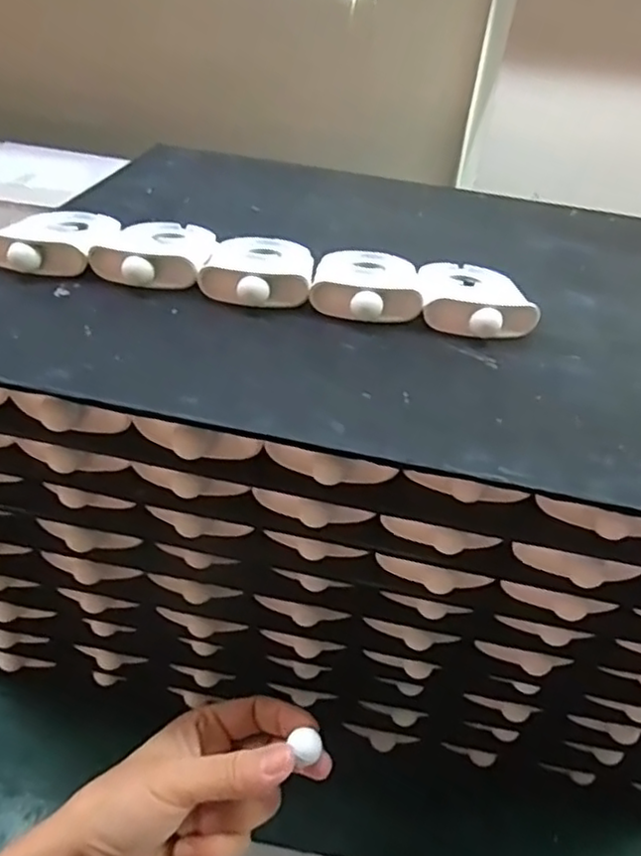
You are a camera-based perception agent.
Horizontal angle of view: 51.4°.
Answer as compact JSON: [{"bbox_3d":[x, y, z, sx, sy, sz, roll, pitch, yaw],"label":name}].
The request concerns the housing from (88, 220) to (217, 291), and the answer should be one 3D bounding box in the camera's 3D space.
[{"bbox_3d":[-0.090,-0.102,0.374,0.058,0.016,0.081,7,37,0],"label":"housing"}]

